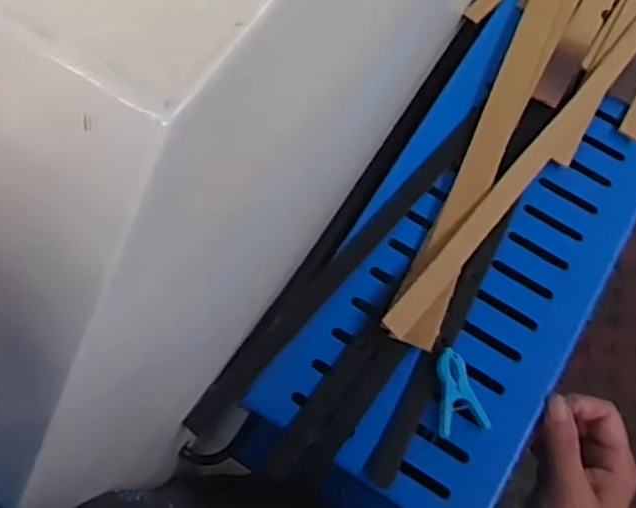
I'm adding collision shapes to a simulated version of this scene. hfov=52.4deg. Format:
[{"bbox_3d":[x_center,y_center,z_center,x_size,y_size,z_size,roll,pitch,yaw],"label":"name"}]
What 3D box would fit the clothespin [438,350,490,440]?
[{"bbox_3d":[0.087,0.088,0.412,0.030,0.016,0.052,-13,71,-5],"label":"clothespin"}]

